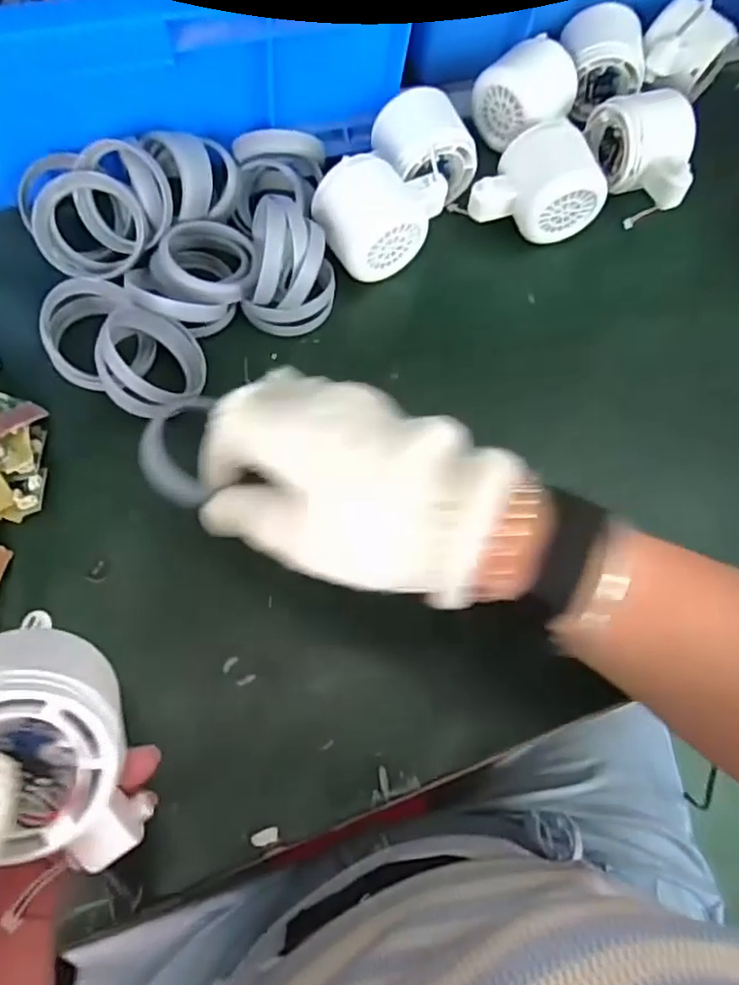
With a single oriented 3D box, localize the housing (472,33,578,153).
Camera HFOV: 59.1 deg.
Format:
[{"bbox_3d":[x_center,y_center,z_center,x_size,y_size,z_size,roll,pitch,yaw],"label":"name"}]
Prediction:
[{"bbox_3d":[0.111,-0.273,0.451,0.061,0.046,0.055,-25,73,-14],"label":"housing"}]

